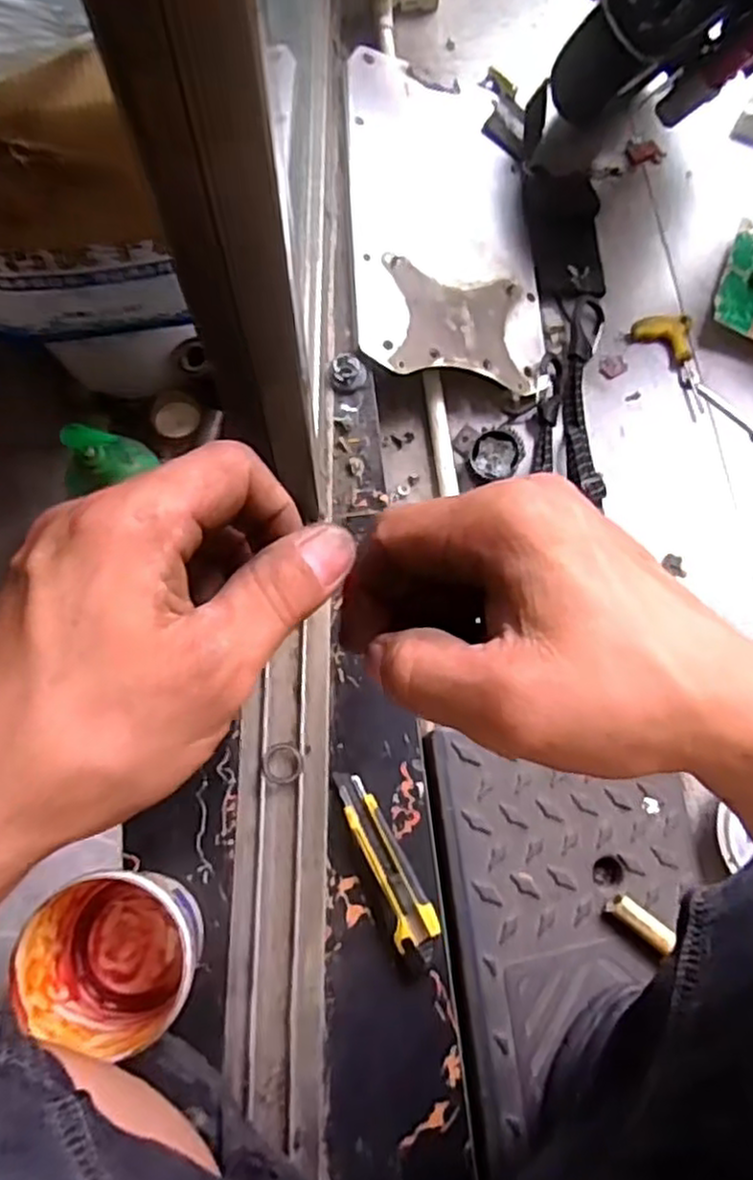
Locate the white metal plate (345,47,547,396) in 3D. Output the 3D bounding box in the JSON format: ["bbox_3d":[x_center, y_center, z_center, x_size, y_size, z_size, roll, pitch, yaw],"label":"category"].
[{"bbox_3d":[0.079,-0.425,0.835,0.227,0.013,0.410,3,73,-22],"label":"white metal plate"}]

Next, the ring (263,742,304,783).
[{"bbox_3d":[-0.081,0.150,0.633,0.036,0.006,0.034,0,75,-2],"label":"ring"}]

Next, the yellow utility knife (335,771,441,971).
[{"bbox_3d":[0.008,0.230,0.614,0.036,0.019,0.159,-25,77,-8],"label":"yellow utility knife"}]

